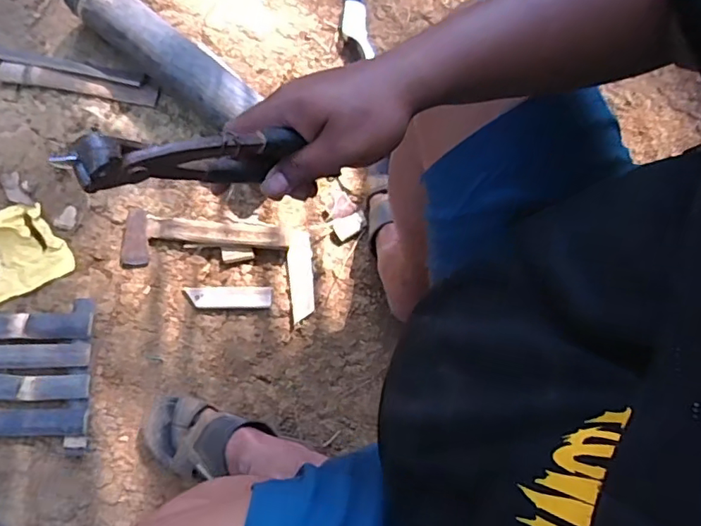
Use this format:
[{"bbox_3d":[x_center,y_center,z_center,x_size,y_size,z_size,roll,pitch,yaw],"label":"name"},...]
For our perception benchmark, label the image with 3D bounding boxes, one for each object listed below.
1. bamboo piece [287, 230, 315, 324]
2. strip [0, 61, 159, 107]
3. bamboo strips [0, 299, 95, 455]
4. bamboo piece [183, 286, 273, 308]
[{"bbox_3d":[-0.081,0.020,0.877,0.038,0.010,0.144,-4,77,-4],"label":"bamboo piece"},{"bbox_3d":[-0.472,-0.312,0.933,0.272,0.016,0.035,9,76,-1],"label":"strip"},{"bbox_3d":[-0.564,0.181,0.818,0.327,0.031,0.215,-5,77,-4],"label":"bamboo strips"},{"bbox_3d":[-0.196,0.054,0.865,0.136,0.007,0.035,0,77,-3],"label":"bamboo piece"}]

